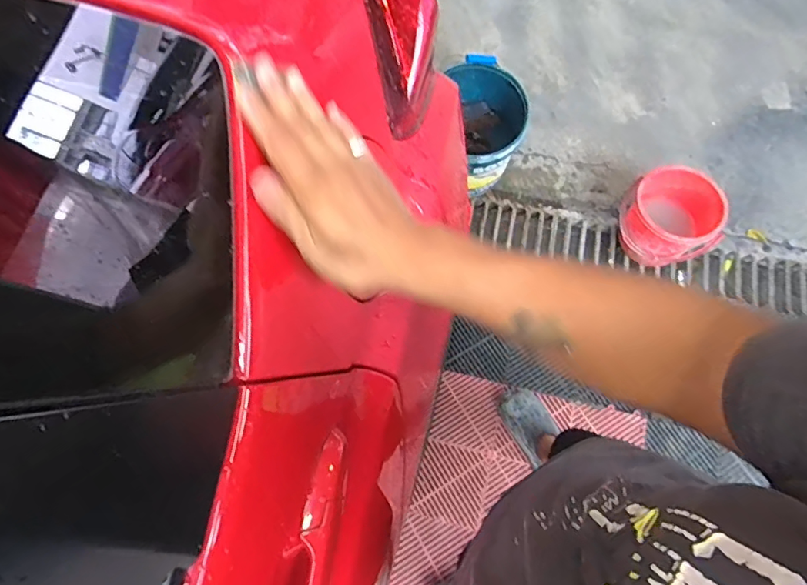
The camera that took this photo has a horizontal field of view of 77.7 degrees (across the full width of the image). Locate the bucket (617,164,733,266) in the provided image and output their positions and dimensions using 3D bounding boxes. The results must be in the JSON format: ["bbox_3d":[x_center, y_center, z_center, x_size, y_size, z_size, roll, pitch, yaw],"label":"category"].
[{"bbox_3d":[0.791,-0.225,1.490,0.256,0.208,0.245,-1,69,1],"label":"bucket"}]

